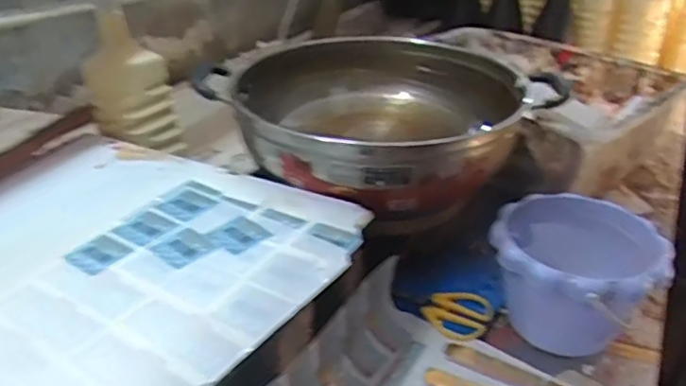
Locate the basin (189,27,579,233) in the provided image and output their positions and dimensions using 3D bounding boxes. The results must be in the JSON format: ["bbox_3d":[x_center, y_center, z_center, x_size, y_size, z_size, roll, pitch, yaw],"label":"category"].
[{"bbox_3d":[0.039,-0.089,0.724,0.322,0.100,0.326,3,31,-2],"label":"basin"}]

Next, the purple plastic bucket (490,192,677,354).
[{"bbox_3d":[0.224,0.087,0.608,0.153,0.116,0.142,0,31,0],"label":"purple plastic bucket"}]

